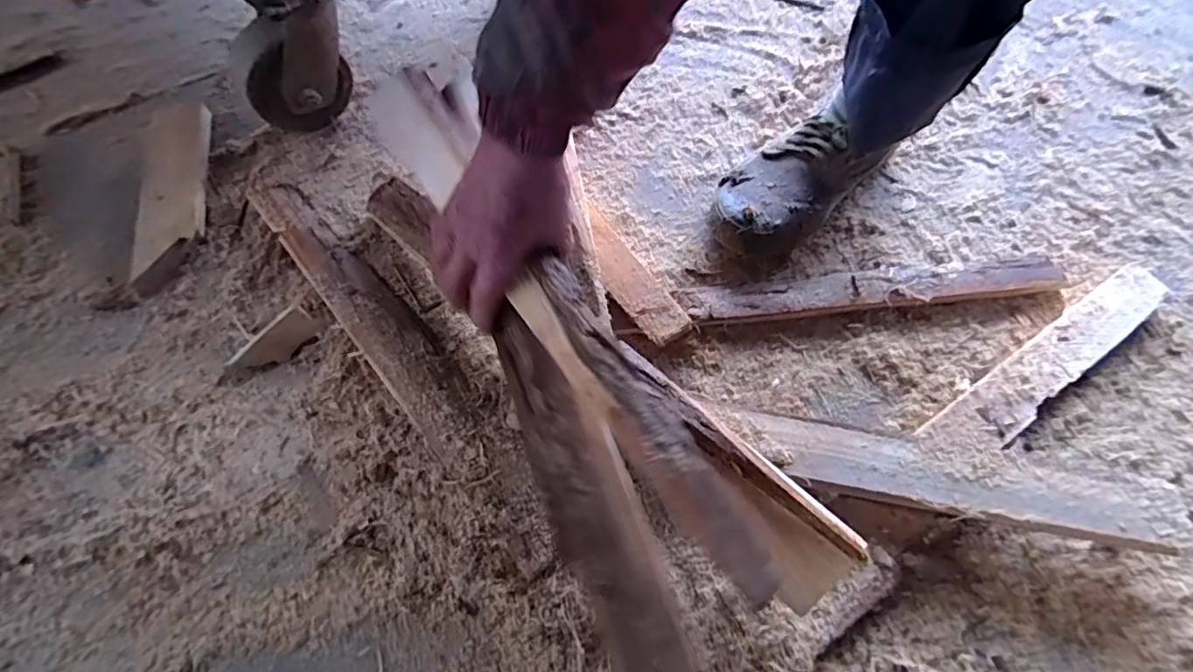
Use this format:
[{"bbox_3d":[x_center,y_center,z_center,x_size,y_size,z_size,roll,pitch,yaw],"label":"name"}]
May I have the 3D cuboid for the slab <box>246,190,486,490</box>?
[{"bbox_3d":[-0.201,-0.023,0.499,0.055,0.032,0.369,-37,71,-19],"label":"slab"}]

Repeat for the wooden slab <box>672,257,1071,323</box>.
[{"bbox_3d":[0.258,-0.044,0.523,0.360,0.024,0.041,-4,63,-4],"label":"wooden slab"}]

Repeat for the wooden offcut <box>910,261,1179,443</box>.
[{"bbox_3d":[0.402,0.020,0.490,0.304,0.020,0.045,-30,68,-16],"label":"wooden offcut"}]

